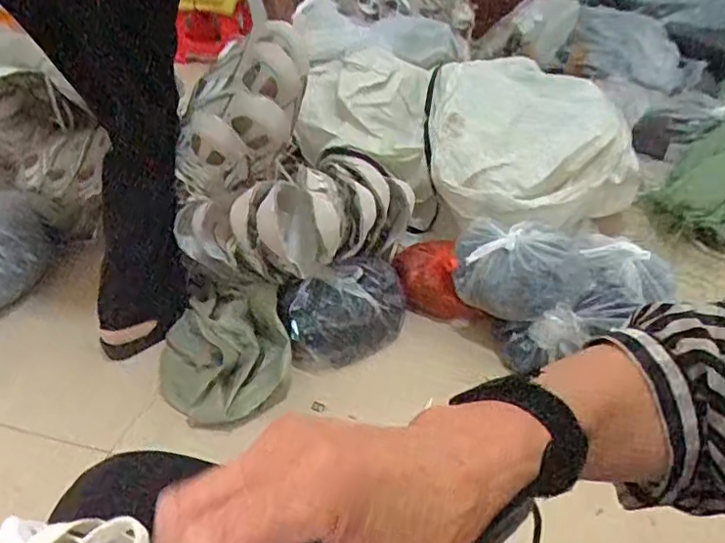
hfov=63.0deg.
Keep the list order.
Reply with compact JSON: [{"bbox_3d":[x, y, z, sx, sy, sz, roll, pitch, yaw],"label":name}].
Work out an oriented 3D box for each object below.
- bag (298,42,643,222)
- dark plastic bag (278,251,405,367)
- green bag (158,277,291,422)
[{"bbox_3d":[0.211,-0.305,1.219,0.650,0.239,0.373,18,39,21],"label":"bag"},{"bbox_3d":[-0.031,0.070,1.074,0.235,0.130,0.130,-13,38,-19],"label":"dark plastic bag"},{"bbox_3d":[-0.244,0.141,1.032,0.220,0.131,0.256,-7,36,-11],"label":"green bag"}]

